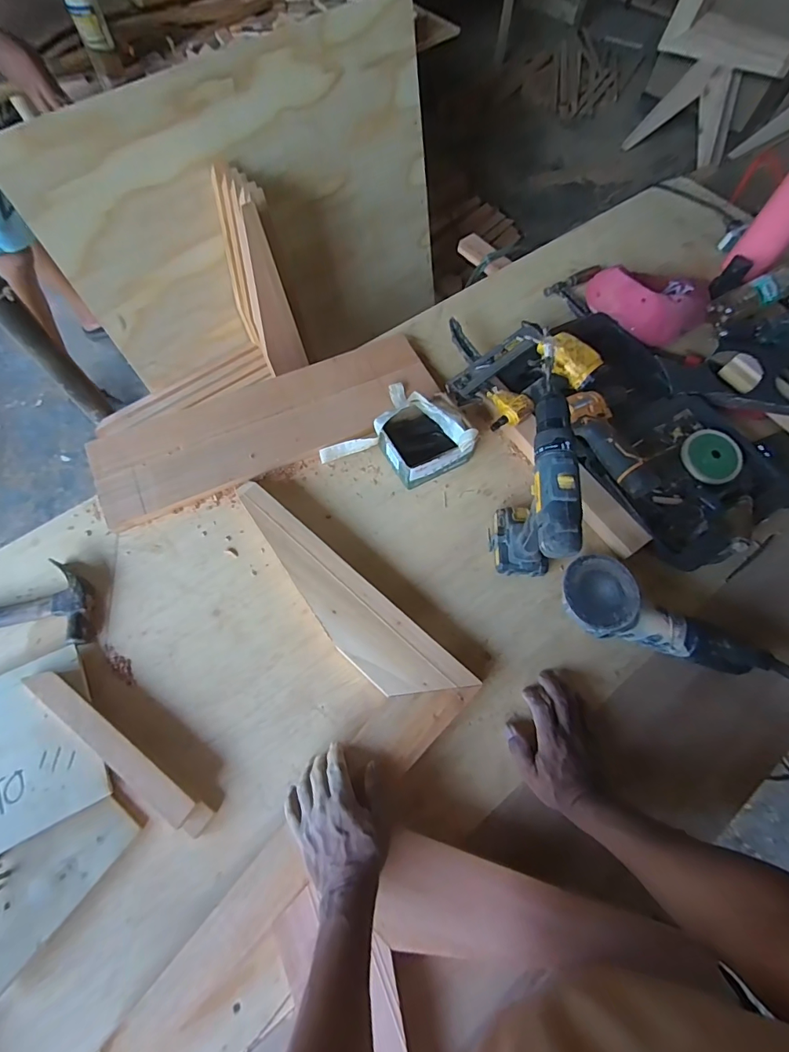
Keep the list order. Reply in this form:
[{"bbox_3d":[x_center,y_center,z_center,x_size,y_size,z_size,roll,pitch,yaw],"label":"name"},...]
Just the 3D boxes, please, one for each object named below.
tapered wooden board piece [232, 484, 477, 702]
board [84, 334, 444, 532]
[{"bbox_3d":[-0.088,0.104,0.661,0.421,0.043,0.095,40,71,16],"label":"tapered wooden board piece"},{"bbox_3d":[-0.210,-0.178,0.788,0.581,0.017,0.187,-20,72,-9],"label":"board"}]

